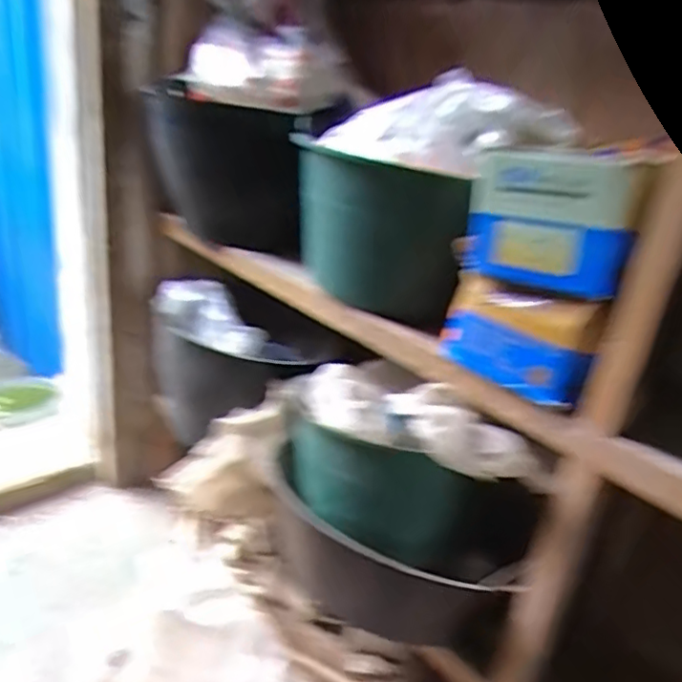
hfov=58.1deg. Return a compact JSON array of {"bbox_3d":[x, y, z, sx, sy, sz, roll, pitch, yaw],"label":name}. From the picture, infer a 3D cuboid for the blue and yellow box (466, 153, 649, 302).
[{"bbox_3d":[0.157,-0.089,0.475,0.028,0.105,0.131,-15,32,-41],"label":"blue and yellow box"}]

